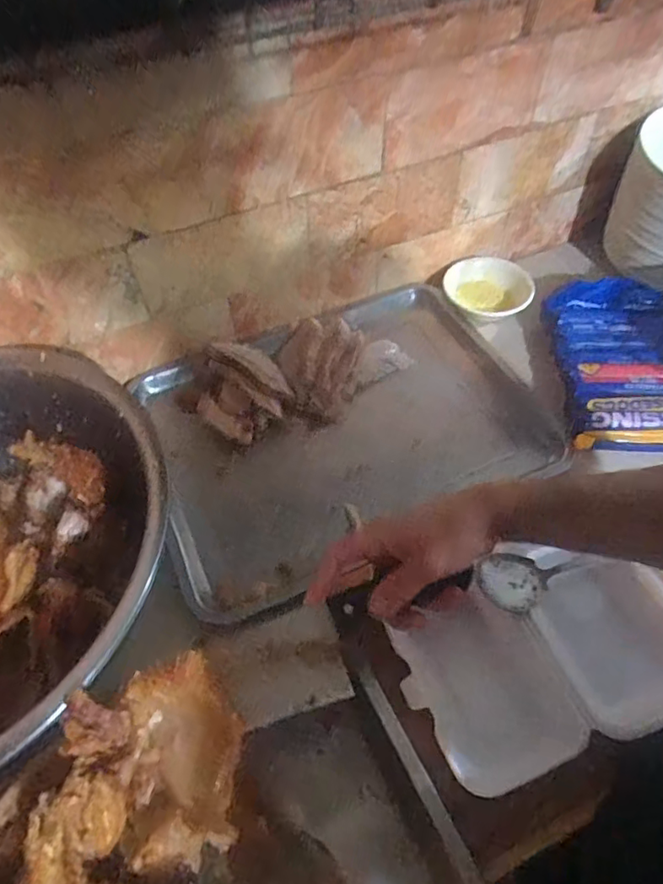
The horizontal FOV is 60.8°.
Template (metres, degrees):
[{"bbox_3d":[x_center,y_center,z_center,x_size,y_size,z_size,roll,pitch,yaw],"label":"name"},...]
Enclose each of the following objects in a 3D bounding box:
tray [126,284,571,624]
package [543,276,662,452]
[{"bbox_3d":[0.007,-0.020,0.664,0.436,0.061,0.332,-22,56,-14],"label":"tray"},{"bbox_3d":[0.356,-0.098,0.675,0.174,0.039,0.249,3,54,4],"label":"package"}]

